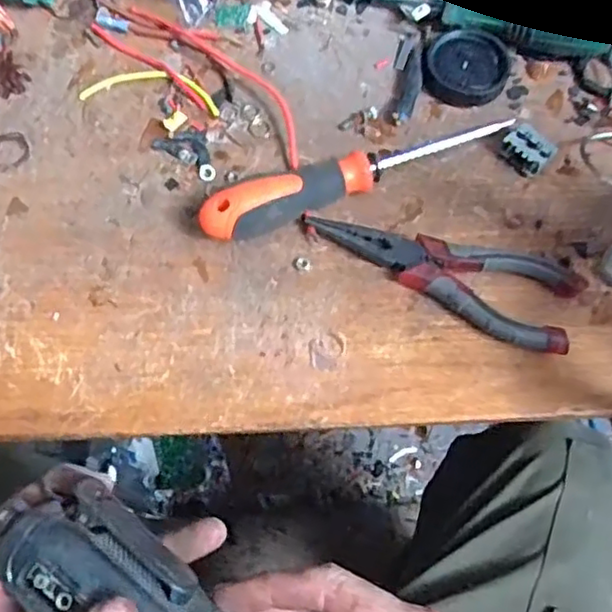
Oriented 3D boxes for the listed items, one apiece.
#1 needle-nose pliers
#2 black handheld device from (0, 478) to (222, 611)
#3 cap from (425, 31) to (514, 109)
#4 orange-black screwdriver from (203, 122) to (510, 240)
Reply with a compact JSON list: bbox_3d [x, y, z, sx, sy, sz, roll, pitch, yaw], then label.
[{"bbox_3d":[0.074,-0.013,0.362,0.155,0.015,0.051,13,71,7],"label":"needle-nose pliers"},{"bbox_3d":[-0.070,0.111,0.249,0.093,0.032,0.044,37,76,8],"label":"black handheld device"},{"bbox_3d":[0.104,-0.154,0.412,0.050,0.013,0.047,26,73,11],"label":"cap"},{"bbox_3d":[0.032,-0.081,0.379,0.192,0.033,0.027,-24,71,-6],"label":"orange-black screwdriver"}]

